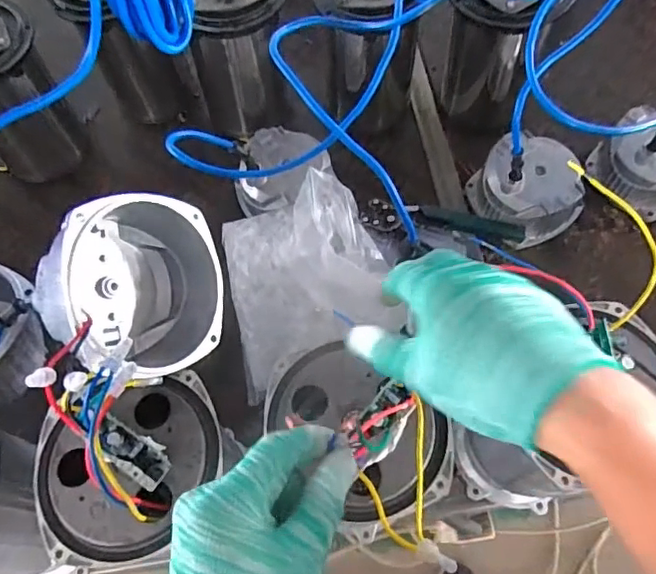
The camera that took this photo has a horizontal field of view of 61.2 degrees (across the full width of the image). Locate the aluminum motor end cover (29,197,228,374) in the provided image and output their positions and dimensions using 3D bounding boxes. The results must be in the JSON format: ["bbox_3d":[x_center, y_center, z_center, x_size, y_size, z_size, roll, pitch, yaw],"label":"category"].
[{"bbox_3d":[-0.158,0.011,0.440,0.085,0.135,0.151,-7,95,37],"label":"aluminum motor end cover"}]

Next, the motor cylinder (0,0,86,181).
[{"bbox_3d":[-0.405,-0.238,0.722,0.128,0.213,0.114,-36,69,-13],"label":"motor cylinder"}]

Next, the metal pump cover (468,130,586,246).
[{"bbox_3d":[0.254,-0.125,0.708,0.117,0.082,0.123,-23,66,-8],"label":"metal pump cover"}]

